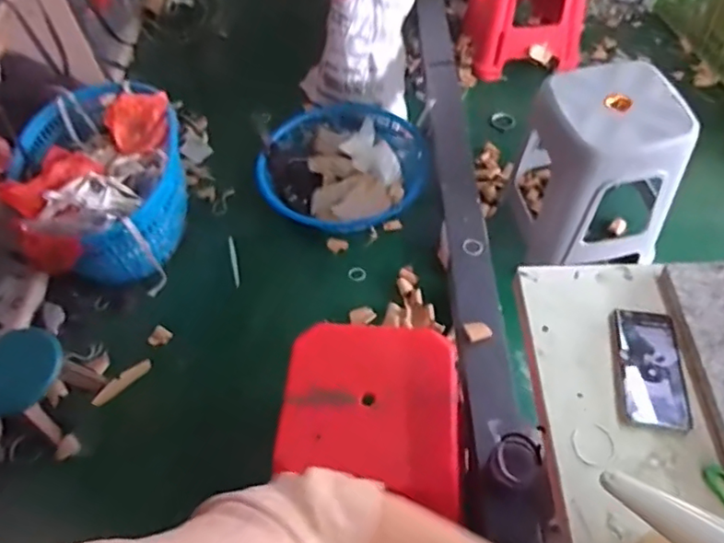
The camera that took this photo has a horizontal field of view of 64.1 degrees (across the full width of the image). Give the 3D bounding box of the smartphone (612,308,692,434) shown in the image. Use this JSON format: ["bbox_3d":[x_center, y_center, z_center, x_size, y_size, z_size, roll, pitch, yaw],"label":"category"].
[{"bbox_3d":[0.359,0.117,0.720,0.077,0.009,0.165,8,54,7],"label":"smartphone"}]

